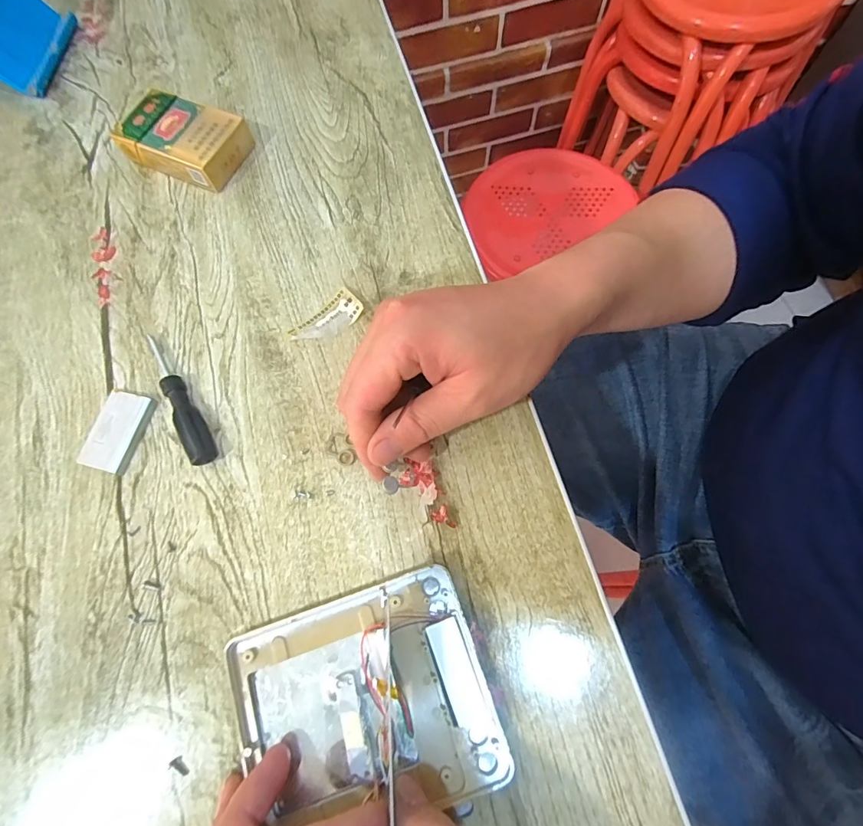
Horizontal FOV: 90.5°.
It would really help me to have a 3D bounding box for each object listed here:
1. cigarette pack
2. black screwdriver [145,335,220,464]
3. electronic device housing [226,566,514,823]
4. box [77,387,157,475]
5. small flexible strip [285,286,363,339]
[{"bbox_3d":[-0.190,-0.211,0.331,0.086,0.027,0.054,24,75,10],"label":"cigarette pack"},{"bbox_3d":[-0.165,-0.012,0.275,0.014,0.014,0.103,-32,74,-8],"label":"black screwdriver"},{"bbox_3d":[-0.034,0.150,0.219,0.125,0.014,0.101,-18,72,-4],"label":"electronic device housing"},{"bbox_3d":[-0.202,0.011,0.274,0.031,0.005,0.050,14,73,7],"label":"box"},{"bbox_3d":[-0.071,-0.063,0.290,0.051,0.008,0.024,-41,75,-10],"label":"small flexible strip"}]

